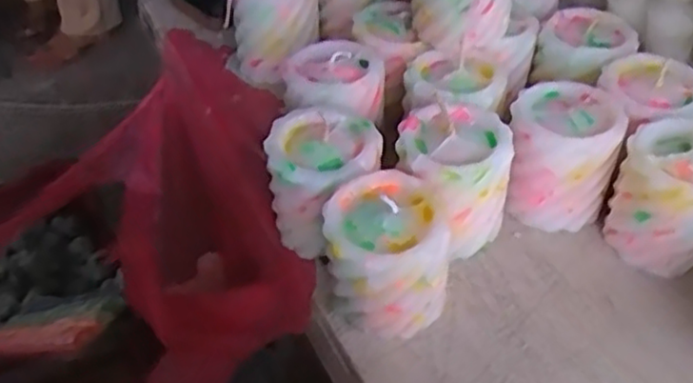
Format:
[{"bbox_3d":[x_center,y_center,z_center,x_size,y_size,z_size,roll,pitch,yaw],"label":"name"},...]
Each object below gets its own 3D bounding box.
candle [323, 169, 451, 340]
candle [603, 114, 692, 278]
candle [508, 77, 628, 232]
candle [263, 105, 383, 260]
[{"bbox_3d":[0.022,0.038,0.396,0.063,0.074,0.065,-1,44,1],"label":"candle"},{"bbox_3d":[0.199,0.002,0.424,0.064,0.078,0.068,-1,44,1],"label":"candle"},{"bbox_3d":[0.139,-0.025,0.458,0.065,0.073,0.071,12,46,14],"label":"candle"},{"bbox_3d":[-0.013,-0.007,0.441,0.068,0.069,0.078,-4,44,-2],"label":"candle"}]

